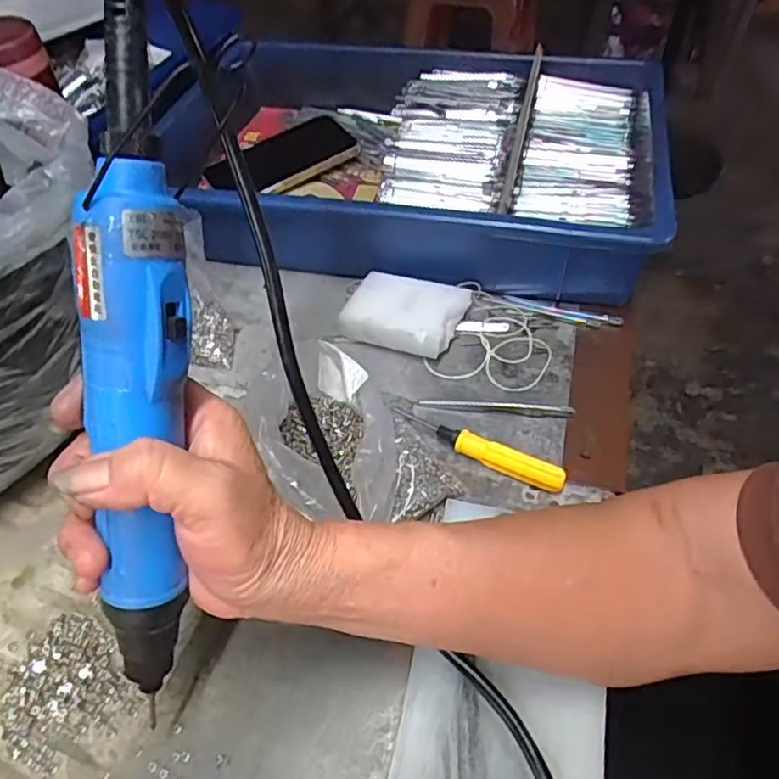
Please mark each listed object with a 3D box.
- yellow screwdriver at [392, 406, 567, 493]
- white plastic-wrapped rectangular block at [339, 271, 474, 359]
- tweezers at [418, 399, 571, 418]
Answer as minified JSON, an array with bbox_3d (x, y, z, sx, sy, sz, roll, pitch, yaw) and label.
[{"bbox_3d":[0.054,0.035,0.388,0.115,0.018,0.012,24,54,20],"label":"yellow screwdriver"},{"bbox_3d":[0.012,-0.057,0.468,0.081,0.032,0.059,20,53,17],"label":"white plastic-wrapped rectangular block"},{"bbox_3d":[0.072,0.011,0.420,0.103,0.012,0.008,7,50,7],"label":"tweezers"}]

